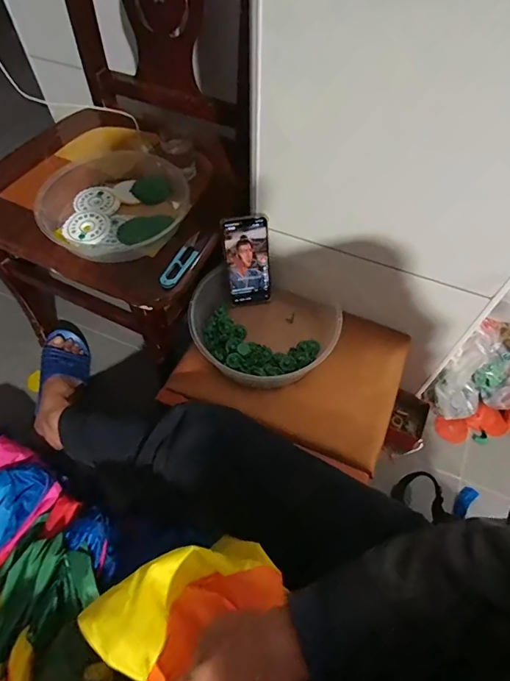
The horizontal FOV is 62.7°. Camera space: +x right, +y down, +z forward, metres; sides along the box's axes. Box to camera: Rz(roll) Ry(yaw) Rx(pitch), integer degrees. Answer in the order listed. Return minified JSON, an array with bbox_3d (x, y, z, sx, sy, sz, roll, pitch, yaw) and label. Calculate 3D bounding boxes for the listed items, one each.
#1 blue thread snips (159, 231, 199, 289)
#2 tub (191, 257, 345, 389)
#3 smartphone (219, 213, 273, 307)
[{"bbox_3d":[-0.105,-0.120,0.619,0.027,0.012,0.115,19,60,10],"label":"blue thread snips"},{"bbox_3d":[0.022,-0.028,0.705,0.248,0.100,0.244,1,59,-1],"label":"tub"},{"bbox_3d":[-0.012,-0.133,0.716,0.079,0.163,0.012,-9,39,-1],"label":"smartphone"}]

